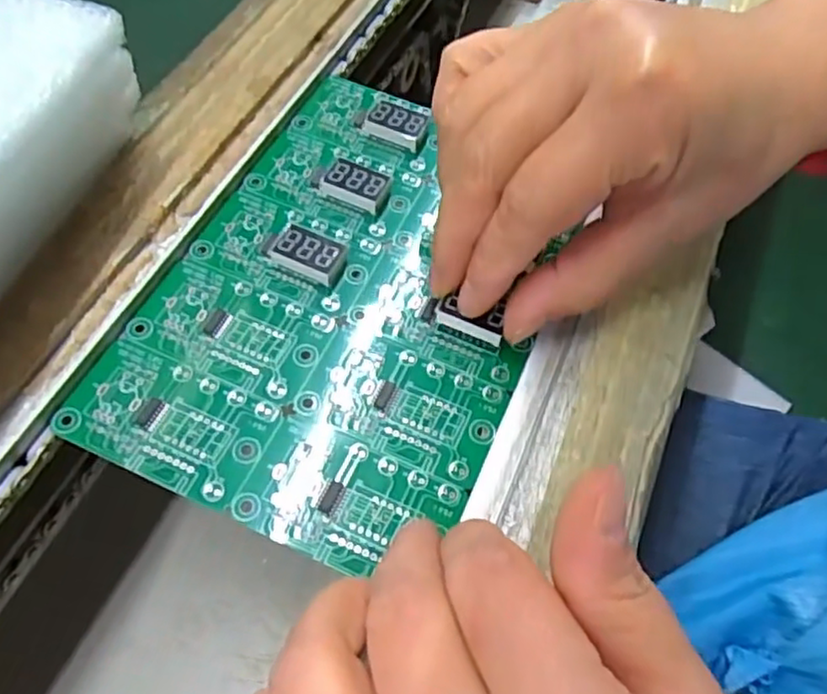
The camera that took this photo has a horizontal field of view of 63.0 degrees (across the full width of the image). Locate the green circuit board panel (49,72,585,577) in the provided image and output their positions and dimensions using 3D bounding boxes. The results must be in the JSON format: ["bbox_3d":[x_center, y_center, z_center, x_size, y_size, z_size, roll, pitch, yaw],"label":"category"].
[{"bbox_3d":[-0.020,-0.023,0.235,0.123,0.009,0.177,21,61,9],"label":"green circuit board panel"}]

